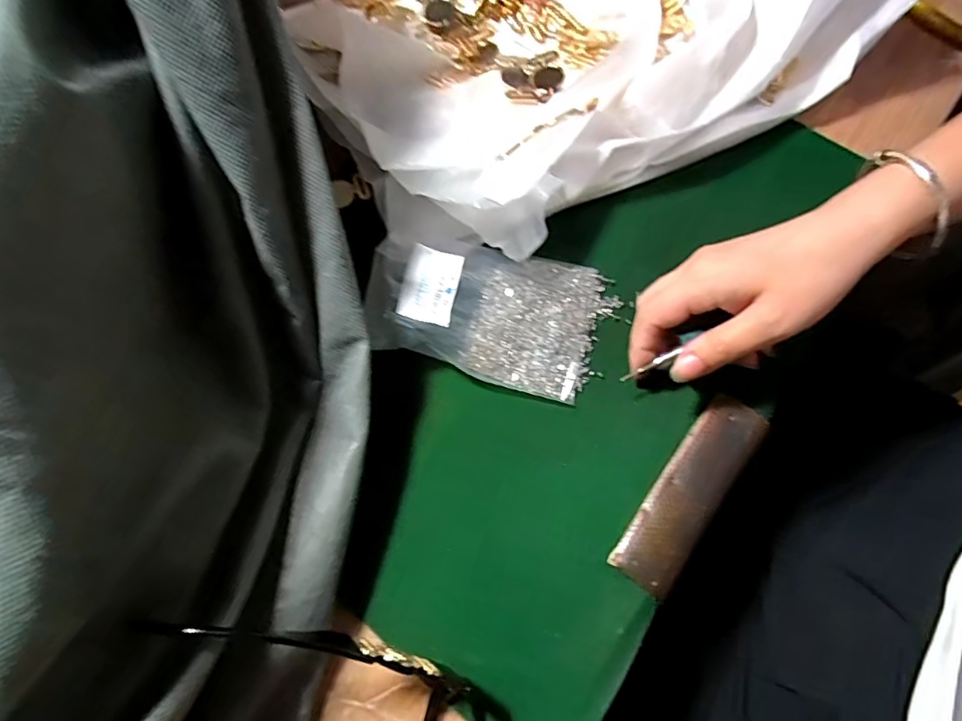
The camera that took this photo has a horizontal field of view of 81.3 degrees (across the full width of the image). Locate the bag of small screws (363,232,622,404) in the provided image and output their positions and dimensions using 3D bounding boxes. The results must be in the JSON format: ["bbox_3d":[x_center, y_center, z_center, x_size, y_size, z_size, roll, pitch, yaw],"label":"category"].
[{"bbox_3d":[0.006,-0.034,0.329,0.134,0.037,0.083,13,72,5],"label":"bag of small screws"}]

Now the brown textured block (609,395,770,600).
[{"bbox_3d":[0.117,0.072,0.311,0.034,0.006,0.116,36,76,11],"label":"brown textured block"}]

